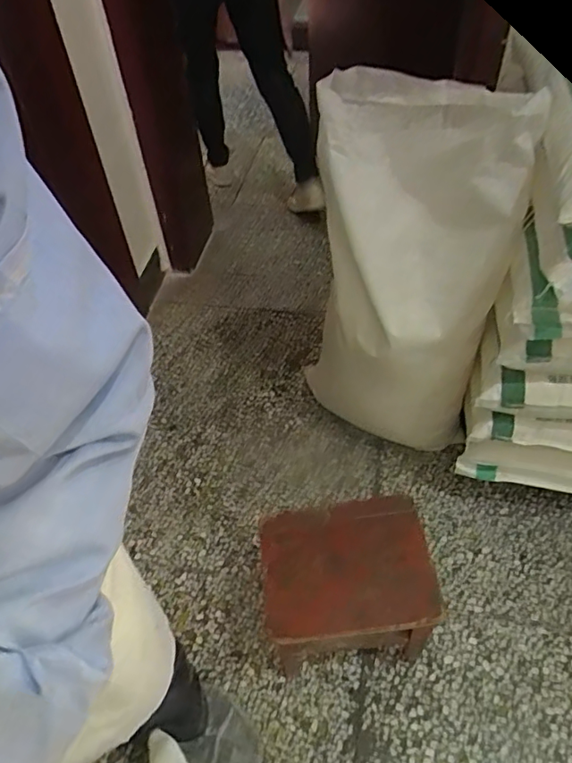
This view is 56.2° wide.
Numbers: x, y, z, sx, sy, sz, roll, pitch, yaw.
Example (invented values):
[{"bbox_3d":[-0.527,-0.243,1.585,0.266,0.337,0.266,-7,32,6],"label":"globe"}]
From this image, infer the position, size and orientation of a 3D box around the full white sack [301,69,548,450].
[{"bbox_3d":[0.210,-0.144,1.062,0.382,0.778,0.206,9,51,12],"label":"full white sack"}]

